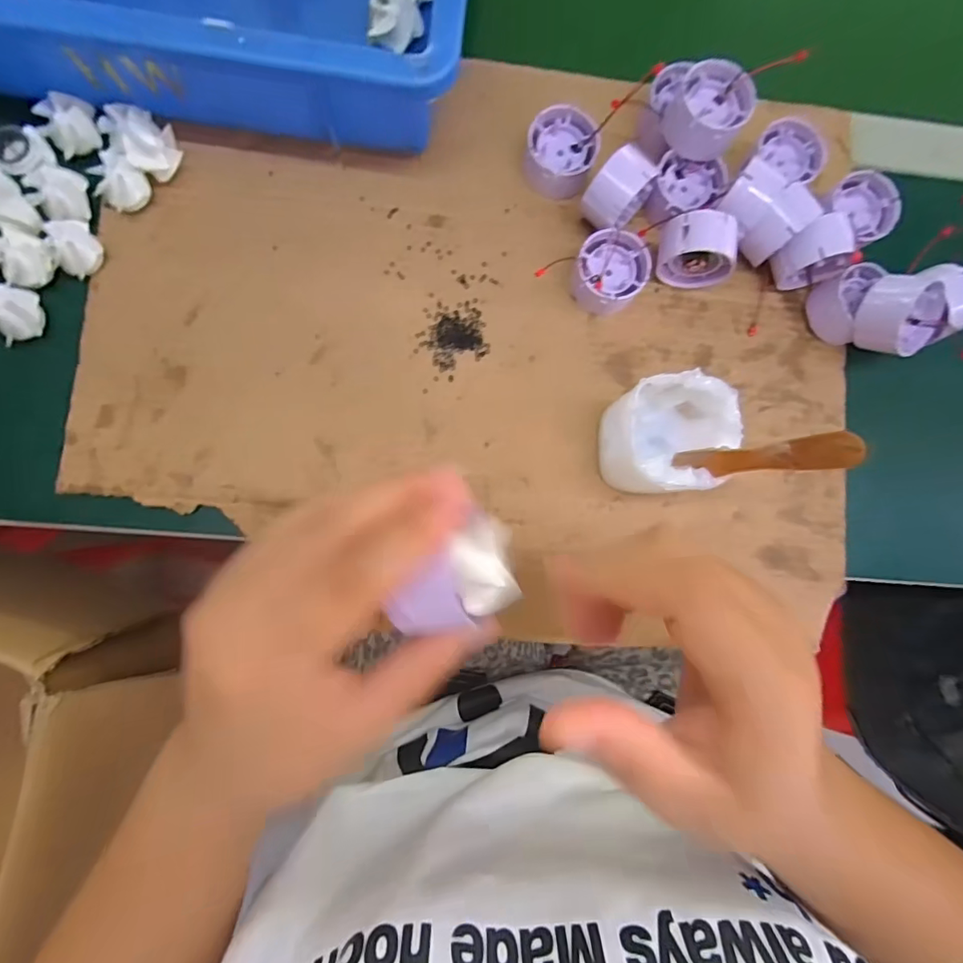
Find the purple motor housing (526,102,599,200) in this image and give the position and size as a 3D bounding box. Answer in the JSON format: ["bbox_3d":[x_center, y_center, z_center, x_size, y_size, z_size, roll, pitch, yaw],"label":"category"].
[{"bbox_3d":[0.052,-0.214,0.329,0.044,0.024,0.051,9,85,-4],"label":"purple motor housing"}]

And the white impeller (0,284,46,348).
[{"bbox_3d":[-0.280,-0.100,0.299,0.021,0.021,0.032,1,86,-5],"label":"white impeller"}]

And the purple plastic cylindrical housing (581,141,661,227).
[{"bbox_3d":[0.085,-0.183,0.319,0.028,0.043,0.042,43,84,-1],"label":"purple plastic cylindrical housing"}]

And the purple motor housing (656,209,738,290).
[{"bbox_3d":[0.139,-0.149,0.322,0.044,0.047,0.028,2,86,-5],"label":"purple motor housing"}]

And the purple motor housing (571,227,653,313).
[{"bbox_3d":[0.083,-0.137,0.326,0.045,0.024,0.046,0,86,-5],"label":"purple motor housing"}]

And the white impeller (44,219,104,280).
[{"bbox_3d":[-0.255,-0.148,0.309,0.034,0.023,0.028,45,84,-1],"label":"white impeller"}]

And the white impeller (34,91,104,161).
[{"bbox_3d":[-0.253,-0.219,0.307,0.032,0.021,0.025,-40,90,-6],"label":"white impeller"}]

